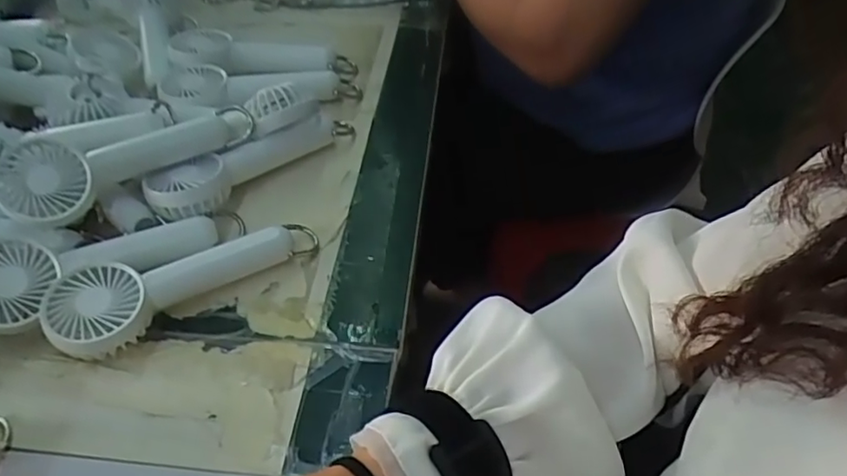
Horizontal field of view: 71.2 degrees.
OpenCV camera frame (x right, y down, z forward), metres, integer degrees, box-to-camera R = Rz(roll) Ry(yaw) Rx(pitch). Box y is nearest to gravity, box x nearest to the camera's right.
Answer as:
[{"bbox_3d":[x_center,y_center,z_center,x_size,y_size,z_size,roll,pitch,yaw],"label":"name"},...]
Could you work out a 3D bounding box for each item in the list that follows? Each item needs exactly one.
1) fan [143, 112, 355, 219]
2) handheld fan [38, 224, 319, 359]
[{"bbox_3d":[-0.121,-0.056,0.443,0.161,0.036,0.050,-28,54,-20],"label":"fan"},{"bbox_3d":[-0.150,0.021,0.378,0.161,0.036,0.052,-30,54,-22],"label":"handheld fan"}]

